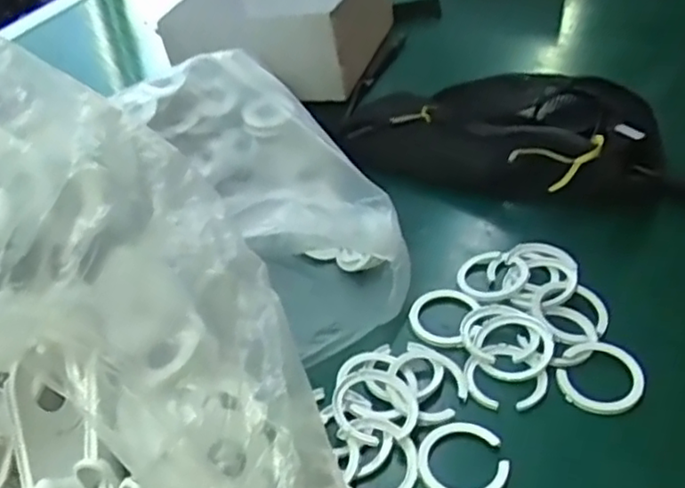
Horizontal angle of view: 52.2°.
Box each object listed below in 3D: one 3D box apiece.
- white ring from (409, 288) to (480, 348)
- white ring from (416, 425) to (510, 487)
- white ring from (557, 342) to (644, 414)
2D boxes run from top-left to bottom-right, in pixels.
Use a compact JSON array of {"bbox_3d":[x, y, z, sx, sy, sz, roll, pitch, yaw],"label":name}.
[{"bbox_3d":[0.069,0.051,0.489,0.045,0.013,0.052,22,45,19],"label":"white ring"},{"bbox_3d":[0.068,0.125,0.397,0.050,0.005,0.048,-3,39,3],"label":"white ring"},{"bbox_3d":[0.161,0.082,0.436,0.048,0.013,0.051,15,43,23],"label":"white ring"}]

